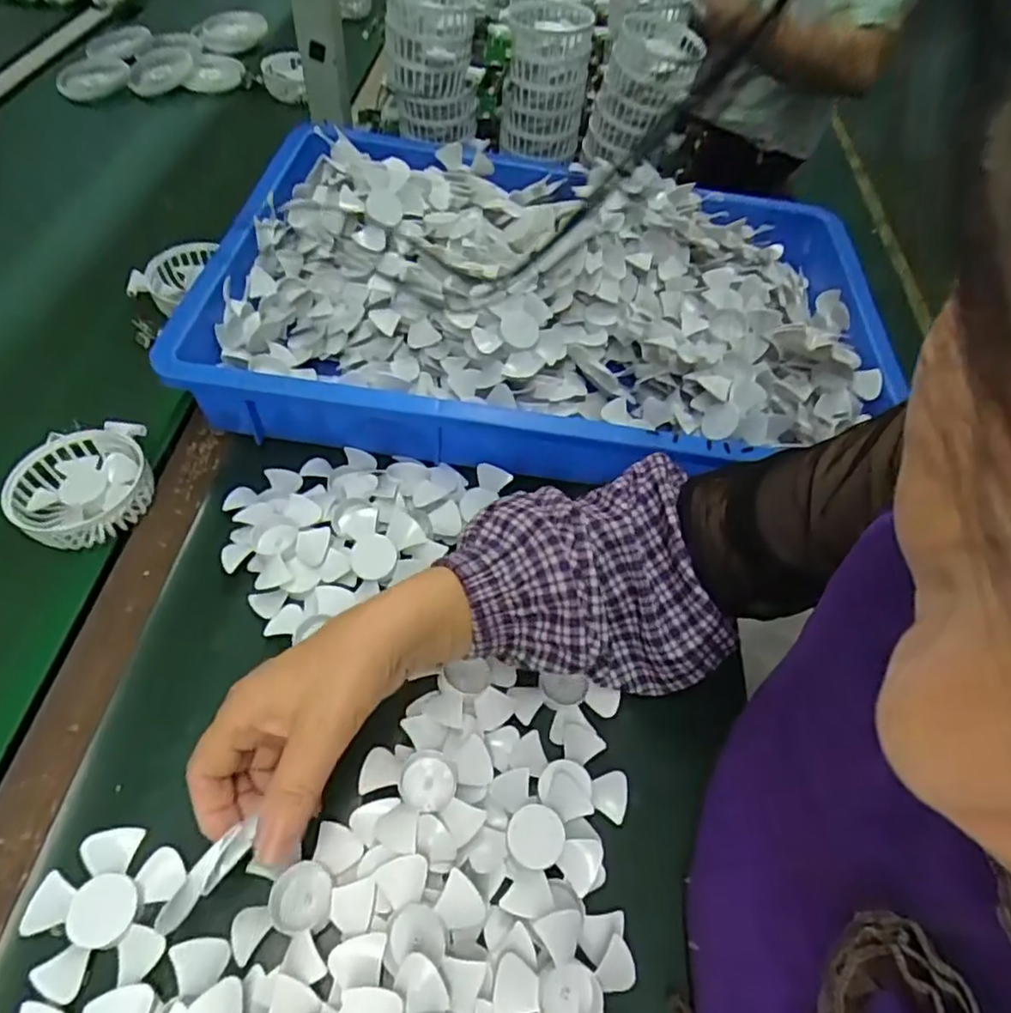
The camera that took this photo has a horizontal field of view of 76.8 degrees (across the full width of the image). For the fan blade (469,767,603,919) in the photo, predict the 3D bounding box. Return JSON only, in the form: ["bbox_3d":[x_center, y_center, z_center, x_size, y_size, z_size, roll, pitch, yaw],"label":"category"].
[{"bbox_3d":[0.018,0.184,0.353,0.065,0.014,0.070,2,54,-3],"label":"fan blade"}]

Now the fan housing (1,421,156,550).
[{"bbox_3d":[-0.307,-0.013,0.463,0.091,0.026,0.095,-12,56,-13],"label":"fan housing"}]

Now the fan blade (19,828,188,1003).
[{"bbox_3d":[-0.205,0.204,0.324,0.068,0.009,0.071,2,54,-3],"label":"fan blade"}]

